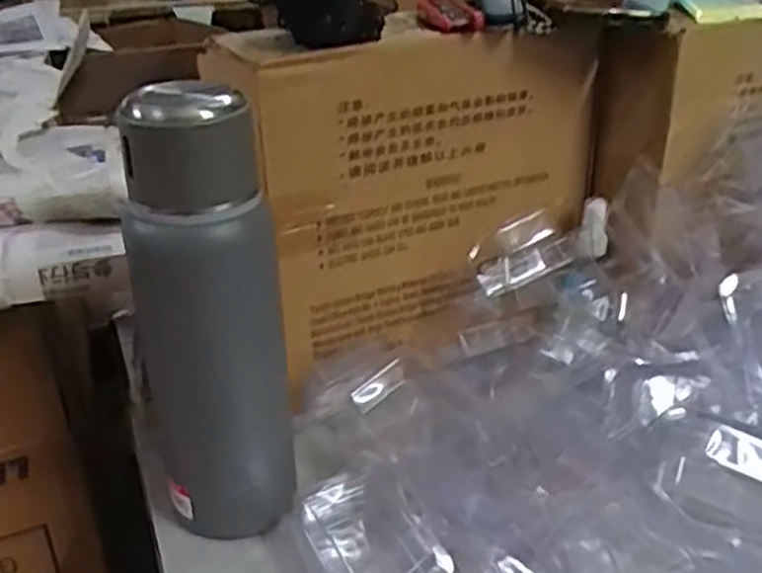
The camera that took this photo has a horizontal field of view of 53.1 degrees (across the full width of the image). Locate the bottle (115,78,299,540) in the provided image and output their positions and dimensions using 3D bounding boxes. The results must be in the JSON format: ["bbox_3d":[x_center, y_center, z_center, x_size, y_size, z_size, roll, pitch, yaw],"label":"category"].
[{"bbox_3d":[-0.100,0.026,0.447,0.081,0.272,0.072,-11,30,-17],"label":"bottle"}]

